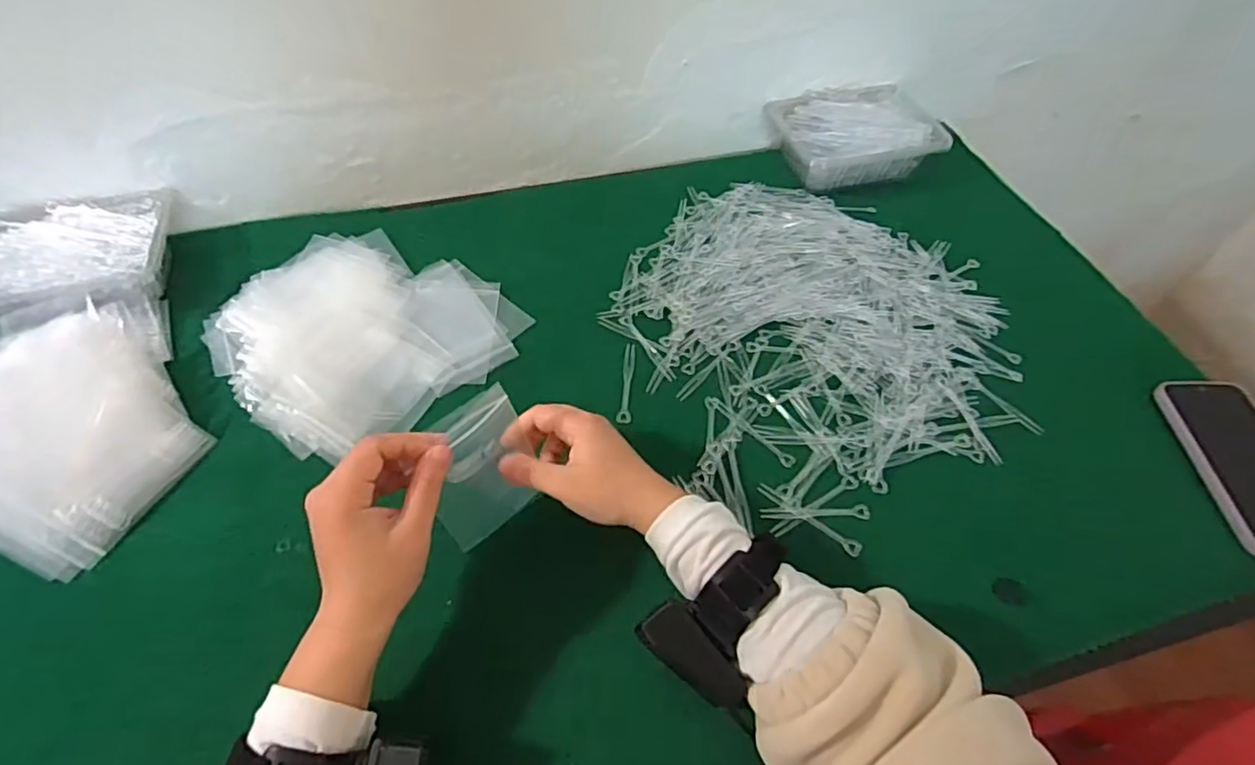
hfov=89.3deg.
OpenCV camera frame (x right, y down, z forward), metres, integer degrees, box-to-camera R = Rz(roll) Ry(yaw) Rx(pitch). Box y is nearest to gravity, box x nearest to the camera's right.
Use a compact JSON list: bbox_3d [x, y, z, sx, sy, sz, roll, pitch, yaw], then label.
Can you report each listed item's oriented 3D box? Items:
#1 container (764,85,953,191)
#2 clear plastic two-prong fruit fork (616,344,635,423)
[{"bbox_3d":[0.263,-0.284,0.741,0.181,0.059,0.129,-12,55,-10],"label":"container"},{"bbox_3d":[0.000,0.000,0.567,0.011,0.004,0.088,5,54,2],"label":"clear plastic two-prong fruit fork"}]

